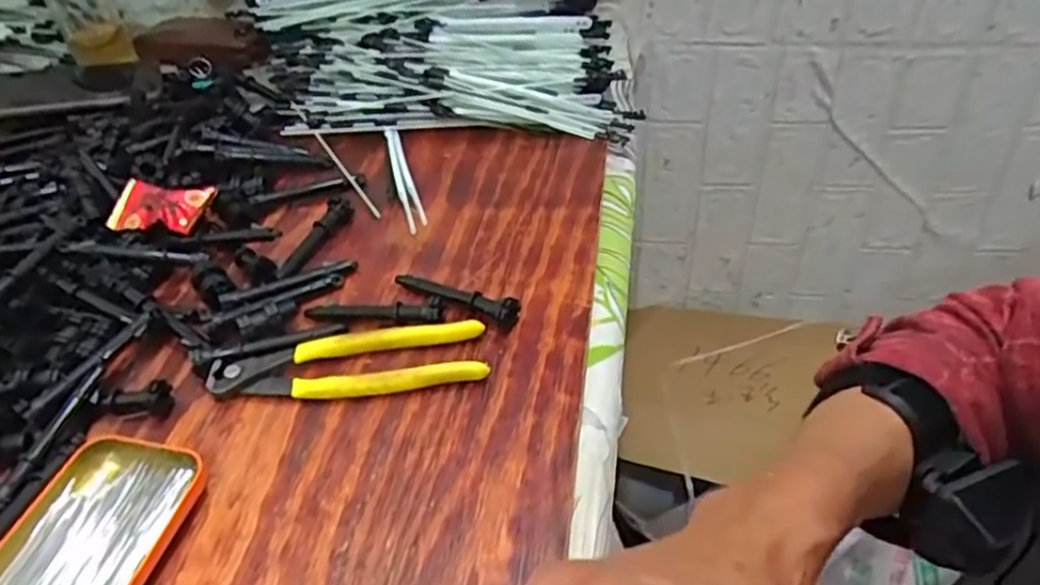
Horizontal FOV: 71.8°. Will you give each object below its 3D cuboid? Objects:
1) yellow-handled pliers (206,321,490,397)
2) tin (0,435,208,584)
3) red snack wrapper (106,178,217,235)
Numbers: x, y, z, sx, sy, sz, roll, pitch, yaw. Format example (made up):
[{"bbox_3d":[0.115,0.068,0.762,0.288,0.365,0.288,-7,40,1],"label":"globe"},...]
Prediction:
[{"bbox_3d":[-0.104,0.045,0.437,0.163,0.016,0.043,-8,43,-3],"label":"yellow-handled pliers"},{"bbox_3d":[-0.219,0.134,0.345,0.074,0.019,0.142,5,44,10],"label":"tin"},{"bbox_3d":[-0.271,-0.066,0.540,0.069,0.018,0.040,2,43,7],"label":"red snack wrapper"}]

